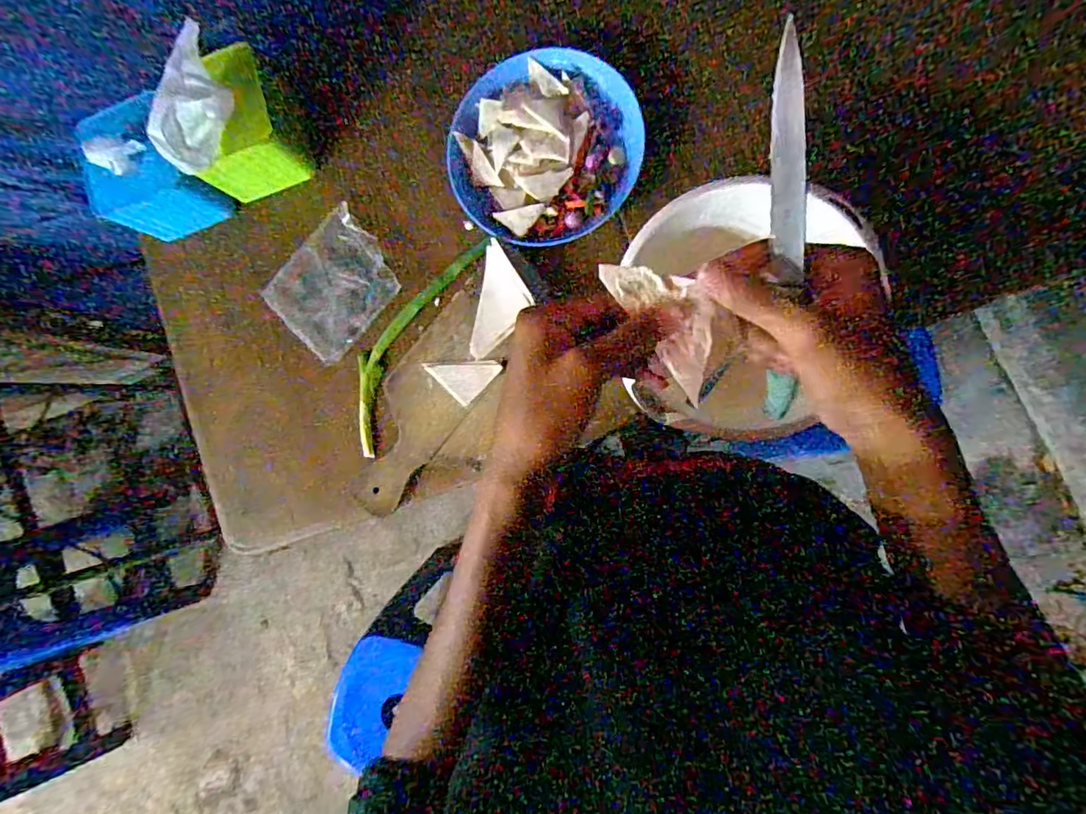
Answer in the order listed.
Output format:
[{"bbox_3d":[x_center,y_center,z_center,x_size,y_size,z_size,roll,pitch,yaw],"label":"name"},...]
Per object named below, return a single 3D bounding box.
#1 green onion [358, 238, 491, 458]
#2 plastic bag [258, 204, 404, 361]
[{"bbox_3d":[-0.168,-0.083,0.663,0.073,0.022,0.292,31,93,8],"label":"green onion"},{"bbox_3d":[-0.260,-0.152,0.677,0.134,0.010,0.153,42,94,7],"label":"plastic bag"}]

